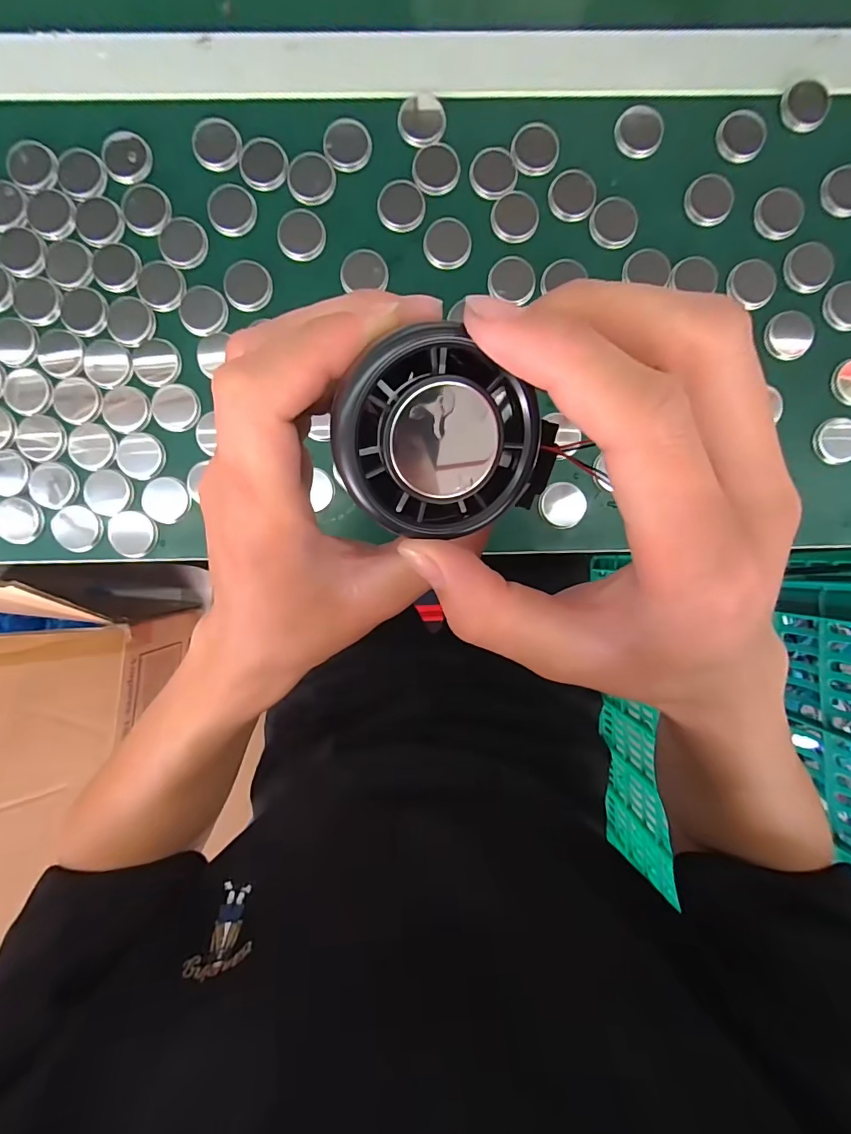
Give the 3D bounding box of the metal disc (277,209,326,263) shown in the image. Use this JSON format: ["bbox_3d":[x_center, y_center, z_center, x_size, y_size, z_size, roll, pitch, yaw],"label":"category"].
[{"bbox_3d":[-0.081,-0.217,0.308,0.030,0.005,0.029,0,91,-1],"label":"metal disc"}]

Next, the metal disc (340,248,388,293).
[{"bbox_3d":[-0.040,-0.194,0.308,0.031,0.007,0.029,0,91,-1],"label":"metal disc"}]

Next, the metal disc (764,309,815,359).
[{"bbox_3d":[0.242,-0.154,0.314,0.027,0.005,0.030,-25,91,0],"label":"metal disc"}]

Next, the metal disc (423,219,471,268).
[{"bbox_3d":[0.015,-0.212,0.309,0.030,0.004,0.033,0,91,-1],"label":"metal disc"}]

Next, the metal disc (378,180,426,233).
[{"bbox_3d":[-0.016,-0.237,0.310,0.030,0.004,0.032,0,91,-1],"label":"metal disc"}]

